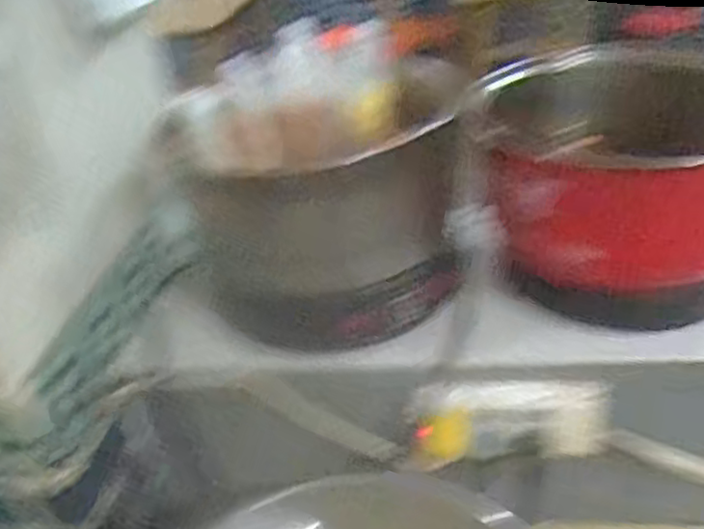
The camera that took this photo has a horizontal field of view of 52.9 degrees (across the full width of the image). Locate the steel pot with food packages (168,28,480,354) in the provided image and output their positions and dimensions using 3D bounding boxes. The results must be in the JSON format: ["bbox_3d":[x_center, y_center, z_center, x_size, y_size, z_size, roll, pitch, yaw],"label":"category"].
[{"bbox_3d":[-0.012,-0.097,0.778,0.280,0.250,0.270,-6,32,4],"label":"steel pot with food packages"}]

